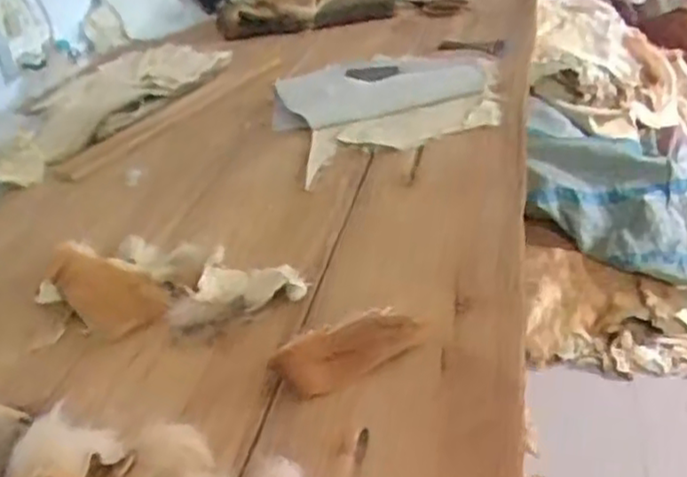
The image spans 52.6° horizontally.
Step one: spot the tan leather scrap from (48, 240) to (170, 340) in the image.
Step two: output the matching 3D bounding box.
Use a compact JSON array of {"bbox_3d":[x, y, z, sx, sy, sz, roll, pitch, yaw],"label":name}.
[{"bbox_3d":[-0.259,0.048,0.741,0.160,0.028,0.076,20,43,33],"label":"tan leather scrap"}]

